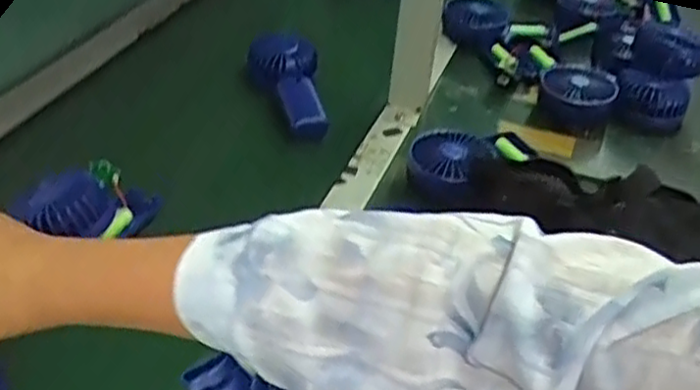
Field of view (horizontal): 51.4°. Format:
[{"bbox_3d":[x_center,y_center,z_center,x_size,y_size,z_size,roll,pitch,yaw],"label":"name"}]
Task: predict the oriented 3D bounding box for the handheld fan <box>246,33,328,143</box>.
[{"bbox_3d":[-0.063,-0.126,0.817,0.073,0.042,0.163,-34,63,9],"label":"handheld fan"}]

